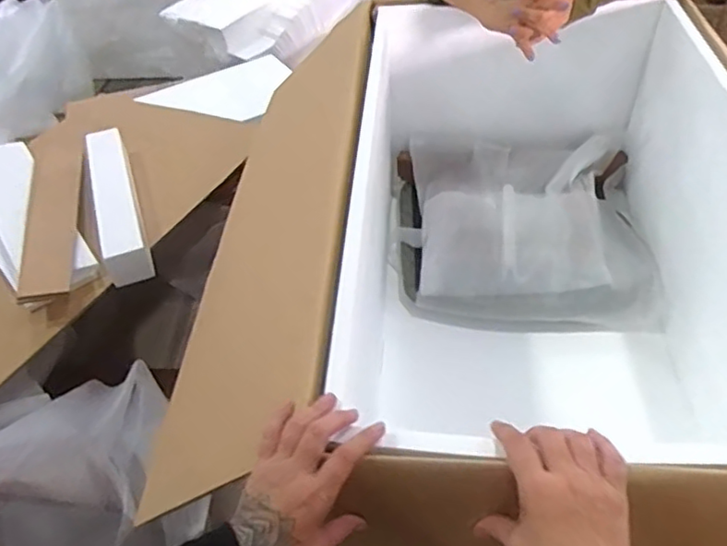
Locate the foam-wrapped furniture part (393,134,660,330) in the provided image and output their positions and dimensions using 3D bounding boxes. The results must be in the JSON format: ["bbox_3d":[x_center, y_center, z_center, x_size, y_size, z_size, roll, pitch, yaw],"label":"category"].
[{"bbox_3d":[0.309,-0.090,1.250,0.506,0.139,0.421,0,46,6],"label":"foam-wrapped furniture part"}]

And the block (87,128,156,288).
[{"bbox_3d":[-0.468,-0.148,1.146,0.085,0.060,0.422,-19,47,-13],"label":"block"}]

